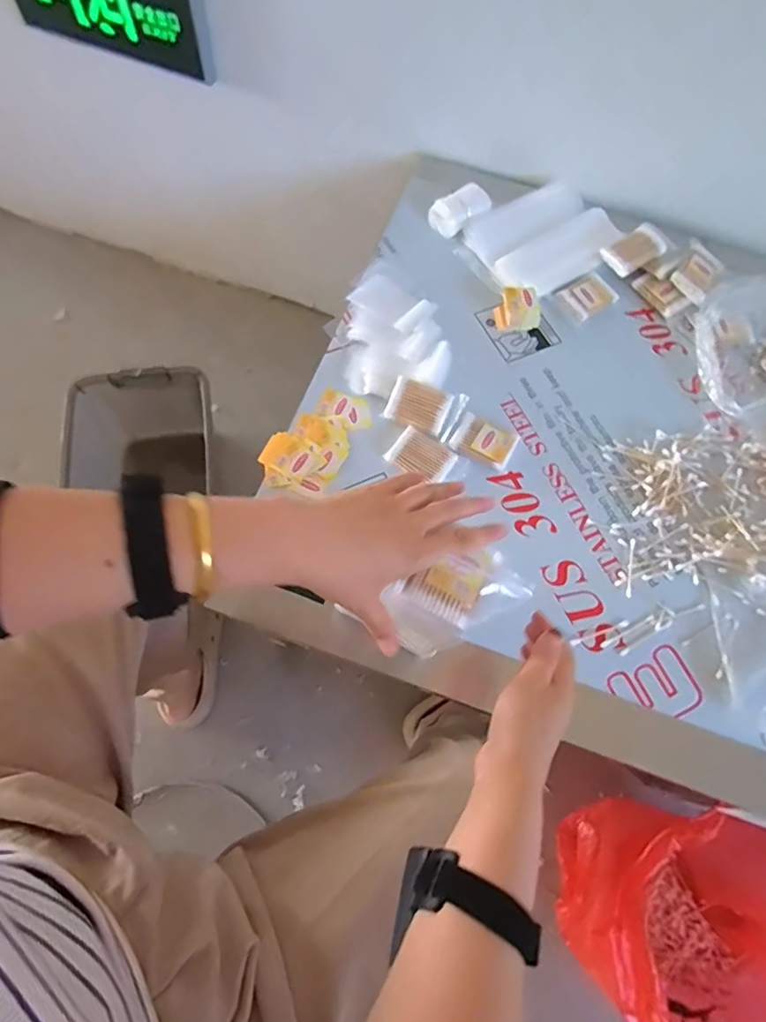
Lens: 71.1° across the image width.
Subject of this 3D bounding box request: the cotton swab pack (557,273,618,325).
[{"bbox_3d":[0.291,-0.305,0.761,0.082,0.014,0.055,-32,74,-13],"label":"cotton swab pack"}]

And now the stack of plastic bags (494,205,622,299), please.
[{"bbox_3d":[0.259,-0.371,0.771,0.192,0.015,0.084,-31,74,-13],"label":"stack of plastic bags"}]

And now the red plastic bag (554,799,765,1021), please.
[{"bbox_3d":[0.445,0.588,0.768,0.335,0.313,0.355,35,70,10],"label":"red plastic bag"}]

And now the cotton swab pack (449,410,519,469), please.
[{"bbox_3d":[0.126,-0.086,0.670,0.076,0.019,0.054,28,71,8],"label":"cotton swab pack"}]

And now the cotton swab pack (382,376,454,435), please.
[{"bbox_3d":[0.045,-0.133,0.673,0.076,0.007,0.054,21,89,8],"label":"cotton swab pack"}]

